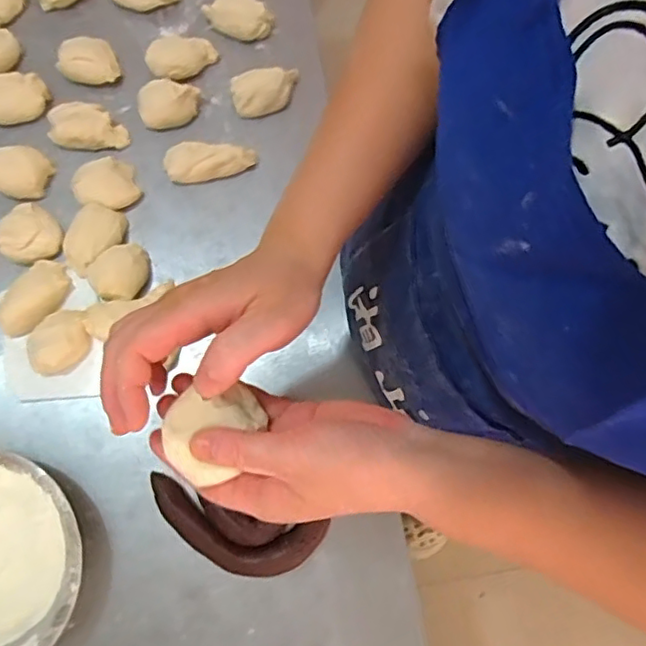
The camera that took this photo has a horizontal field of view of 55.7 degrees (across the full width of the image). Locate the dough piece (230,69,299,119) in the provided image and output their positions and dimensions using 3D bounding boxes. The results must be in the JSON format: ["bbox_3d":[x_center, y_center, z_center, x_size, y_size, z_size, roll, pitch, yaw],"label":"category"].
[{"bbox_3d":[-0.060,-0.242,0.641,0.068,0.025,0.046,-6,78,-4],"label":"dough piece"}]

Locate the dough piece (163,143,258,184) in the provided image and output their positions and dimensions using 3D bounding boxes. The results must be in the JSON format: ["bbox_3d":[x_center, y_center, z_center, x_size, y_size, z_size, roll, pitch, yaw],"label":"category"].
[{"bbox_3d":[-0.114,-0.162,0.617,0.089,0.027,0.033,-3,78,-3],"label":"dough piece"}]

